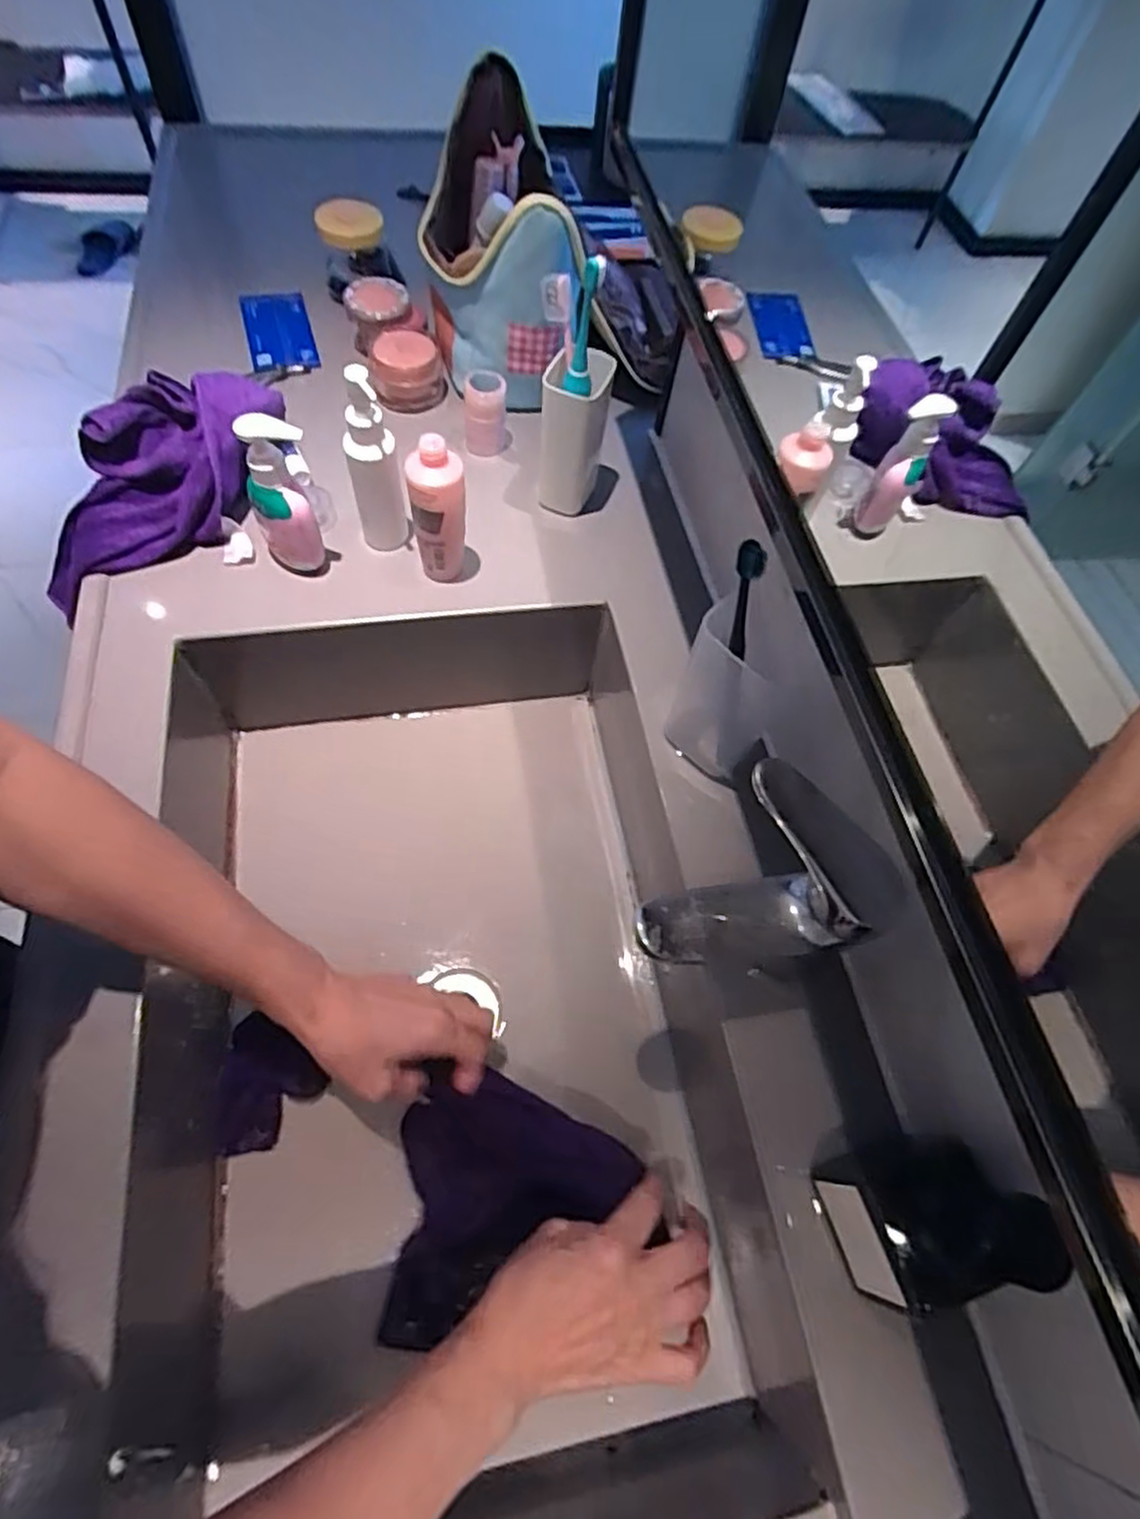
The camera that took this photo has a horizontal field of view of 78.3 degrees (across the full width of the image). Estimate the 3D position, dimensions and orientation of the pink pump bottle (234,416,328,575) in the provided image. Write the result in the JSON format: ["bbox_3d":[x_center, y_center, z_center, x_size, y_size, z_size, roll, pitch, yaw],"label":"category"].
[{"bbox_3d":[-0.224,-0.202,0.557,0.051,0.140,0.045,-25,67,-18],"label":"pink pump bottle"}]

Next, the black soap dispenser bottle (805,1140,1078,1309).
[{"bbox_3d":[0.180,0.237,0.363,0.065,0.149,0.074,-6,63,-9],"label":"black soap dispenser bottle"}]

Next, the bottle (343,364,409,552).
[{"bbox_3d":[-0.158,-0.232,0.568,0.042,0.158,0.034,-16,65,-14],"label":"bottle"}]

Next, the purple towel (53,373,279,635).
[{"bbox_3d":[-0.356,-0.229,0.595,0.119,0.038,0.252,44,92,-7],"label":"purple towel"}]

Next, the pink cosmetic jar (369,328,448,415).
[{"bbox_3d":[-0.164,-0.395,0.712,0.070,0.049,0.063,-4,62,-8],"label":"pink cosmetic jar"}]

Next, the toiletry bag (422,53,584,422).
[{"bbox_3d":[-0.074,-0.511,0.701,0.139,0.183,0.280,-6,63,-9],"label":"toiletry bag"}]

